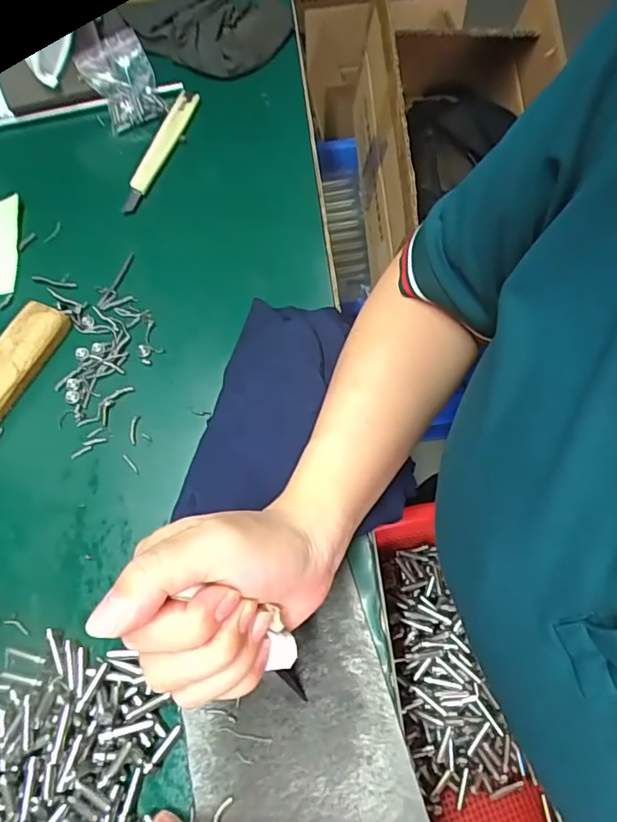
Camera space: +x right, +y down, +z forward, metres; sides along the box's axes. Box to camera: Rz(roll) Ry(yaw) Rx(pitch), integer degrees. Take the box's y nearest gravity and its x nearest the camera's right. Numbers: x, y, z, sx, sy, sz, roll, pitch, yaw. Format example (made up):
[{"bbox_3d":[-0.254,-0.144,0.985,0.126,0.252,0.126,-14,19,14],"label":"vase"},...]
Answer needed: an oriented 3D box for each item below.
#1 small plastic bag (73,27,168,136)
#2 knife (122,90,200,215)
[{"bbox_3d":[-0.171,-0.306,0.493,0.060,0.020,0.076,-30,96,-12],"label":"small plastic bag"},{"bbox_3d":[-0.132,-0.235,0.478,0.018,0.018,0.150,13,66,8],"label":"knife"}]

